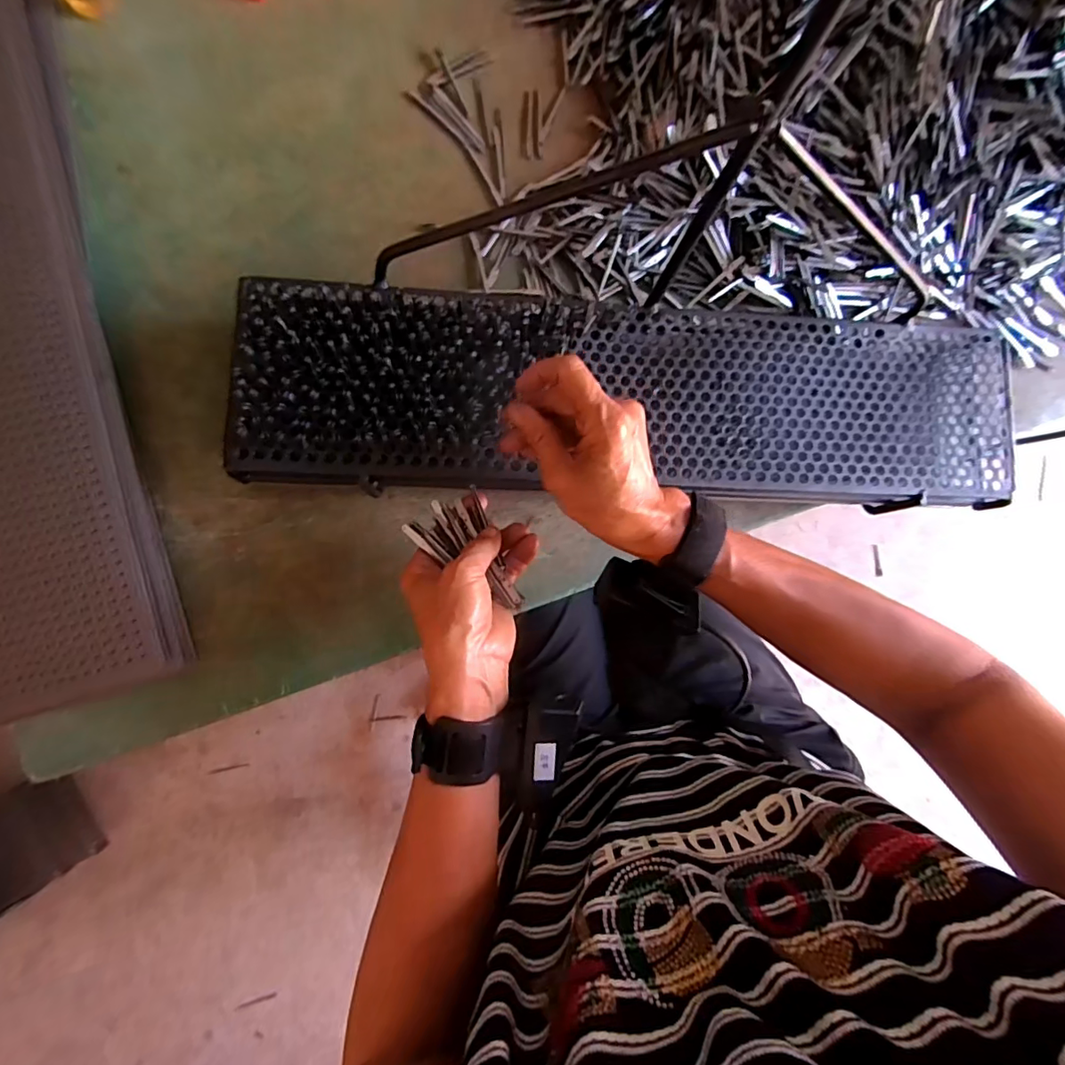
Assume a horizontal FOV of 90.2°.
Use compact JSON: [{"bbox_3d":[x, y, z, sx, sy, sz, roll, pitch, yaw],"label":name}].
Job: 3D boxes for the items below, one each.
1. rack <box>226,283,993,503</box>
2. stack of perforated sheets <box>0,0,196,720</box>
[{"bbox_3d":[0.086,-0.103,0.401,0.578,0.028,0.147,1,86,-7],"label":"rack"},{"bbox_3d":[-0.410,-0.177,0.401,0.154,0.047,0.617,-13,87,-8],"label":"stack of perforated sheets"}]

